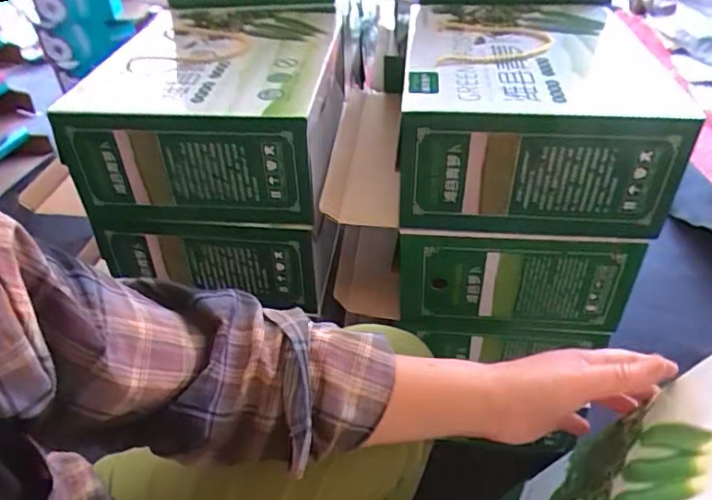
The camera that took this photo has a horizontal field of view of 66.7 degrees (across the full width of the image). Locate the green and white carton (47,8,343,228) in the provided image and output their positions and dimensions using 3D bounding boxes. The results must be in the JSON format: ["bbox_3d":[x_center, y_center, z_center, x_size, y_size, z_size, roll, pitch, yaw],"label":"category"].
[{"bbox_3d":[-0.163,-0.199,0.717,0.260,0.139,0.364,1,39,5],"label":"green and white carton"}]

